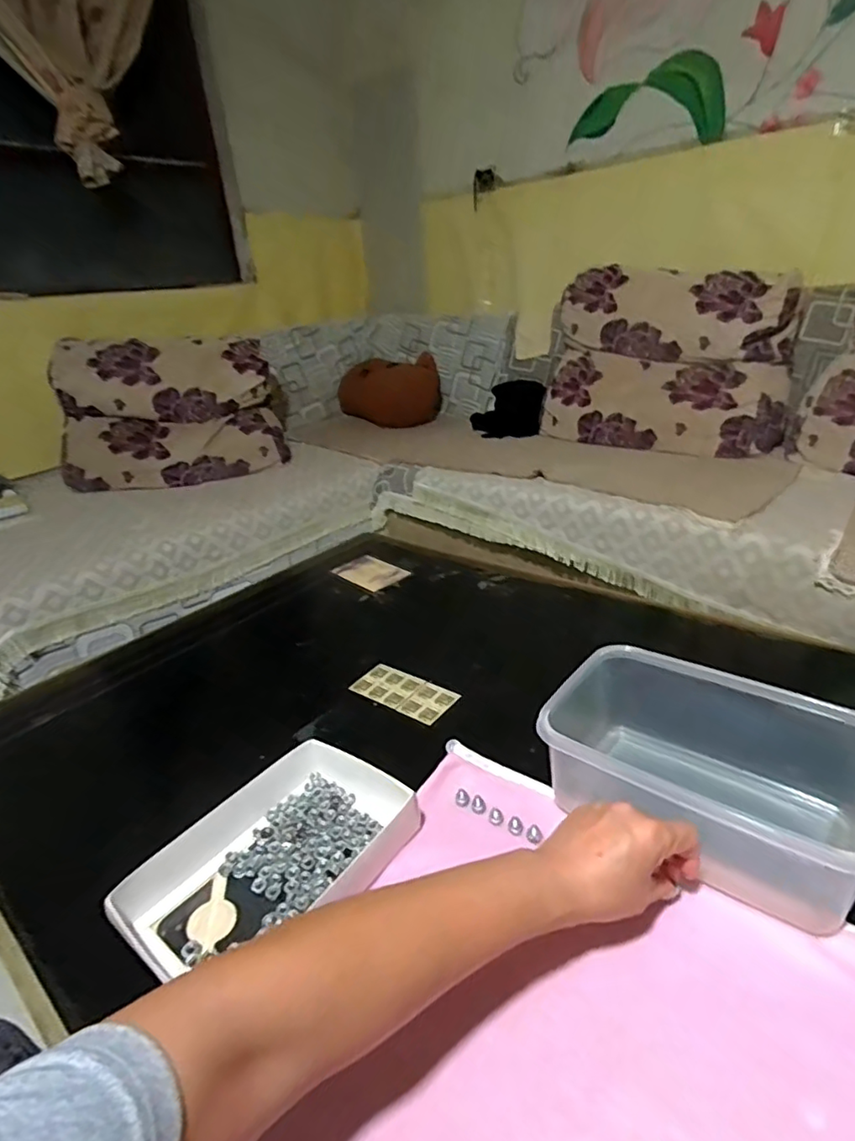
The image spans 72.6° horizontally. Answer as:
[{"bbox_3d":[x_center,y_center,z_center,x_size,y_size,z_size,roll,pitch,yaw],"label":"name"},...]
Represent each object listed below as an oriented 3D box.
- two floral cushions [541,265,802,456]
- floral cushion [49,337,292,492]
[{"bbox_3d":[0.666,-0.586,1.665,0.658,0.465,0.227,8,29,26],"label":"two floral cushions"},{"bbox_3d":[-0.626,-0.406,1.506,0.100,0.365,0.624,17,33,38],"label":"floral cushion"}]

